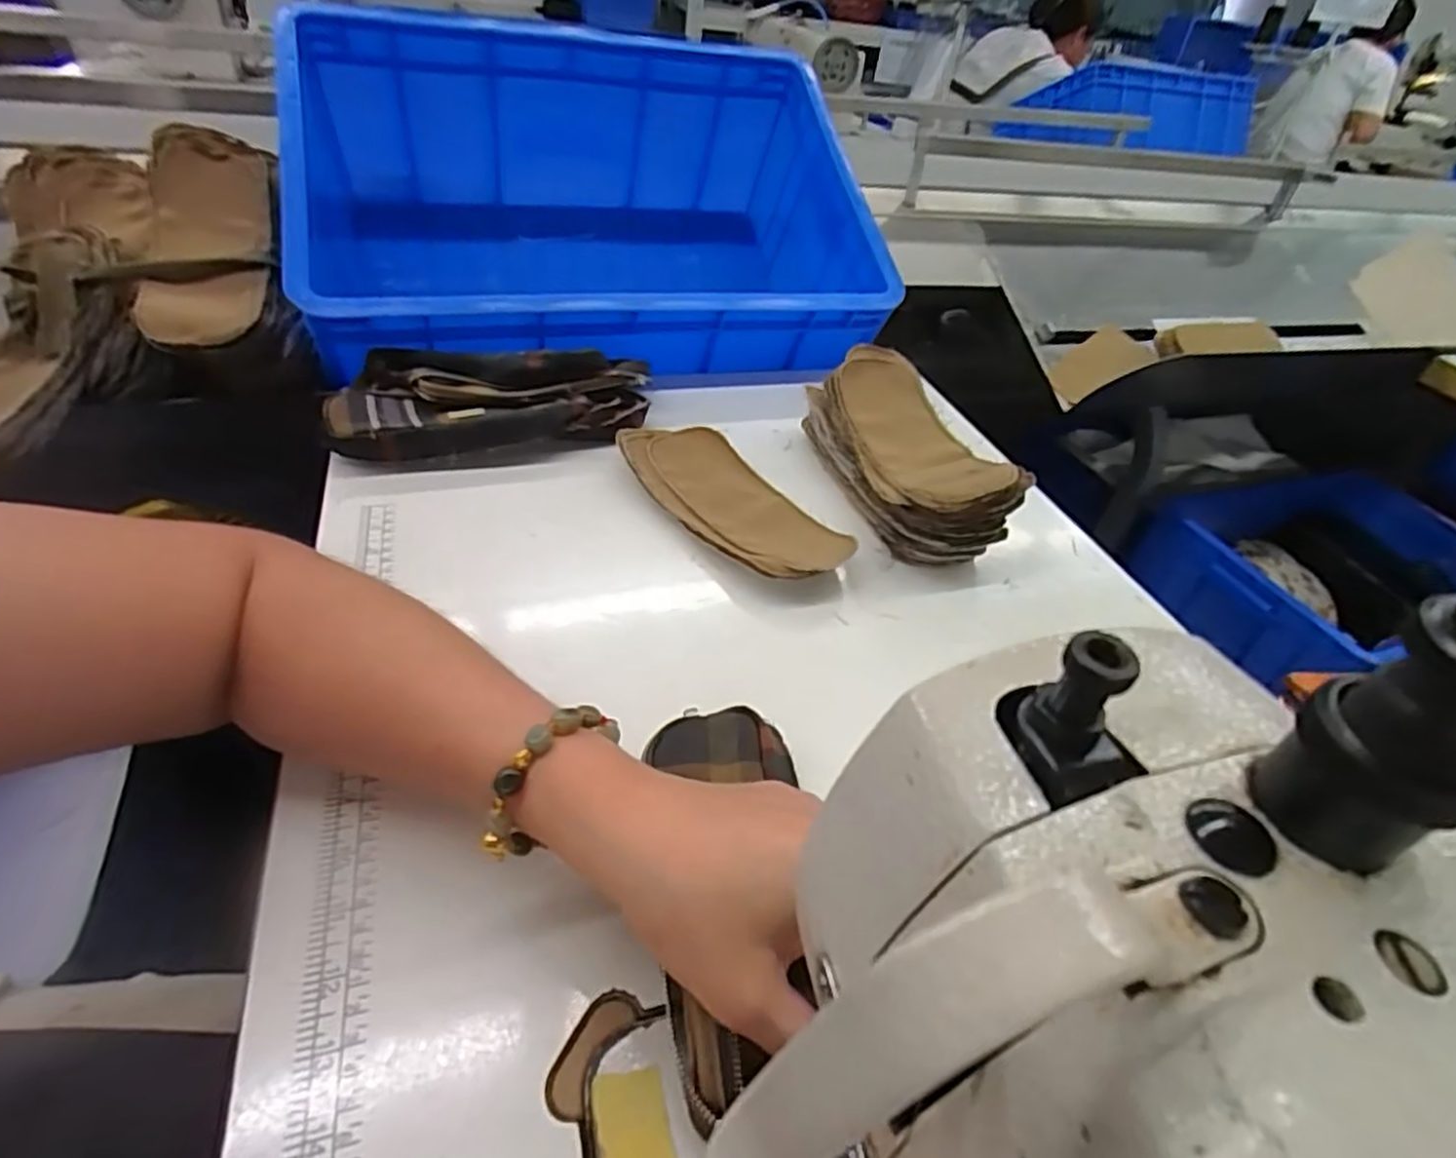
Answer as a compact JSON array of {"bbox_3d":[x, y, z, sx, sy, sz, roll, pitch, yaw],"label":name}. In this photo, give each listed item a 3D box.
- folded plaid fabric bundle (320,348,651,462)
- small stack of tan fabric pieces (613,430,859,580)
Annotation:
[{"bbox_3d":[-0.177,-0.133,0.556,0.229,0.051,0.101,-2,42,-11],"label":"folded plaid fabric bundle"},{"bbox_3d":[0.003,-0.057,0.519,0.087,0.022,0.194,-28,52,-34],"label":"small stack of tan fabric pieces"}]

